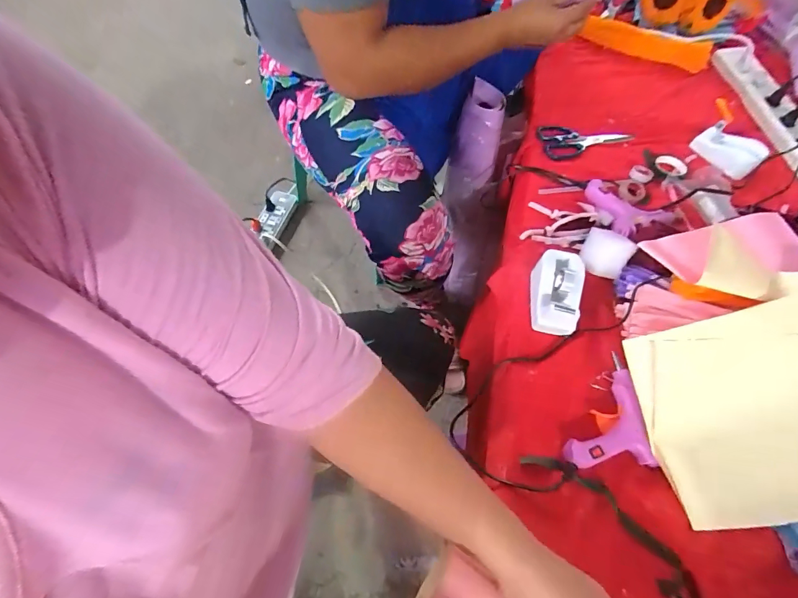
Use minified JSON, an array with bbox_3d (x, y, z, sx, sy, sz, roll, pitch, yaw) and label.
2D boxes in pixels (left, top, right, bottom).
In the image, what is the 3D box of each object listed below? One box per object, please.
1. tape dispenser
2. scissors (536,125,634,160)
[{"bbox_3d":[0.197,-0.011,0.501,0.054,0.041,0.103,14,59,3],"label":"tape dispenser"},{"bbox_3d":[0.321,-0.281,0.682,0.158,0.015,0.063,-12,61,-11],"label":"scissors"}]

